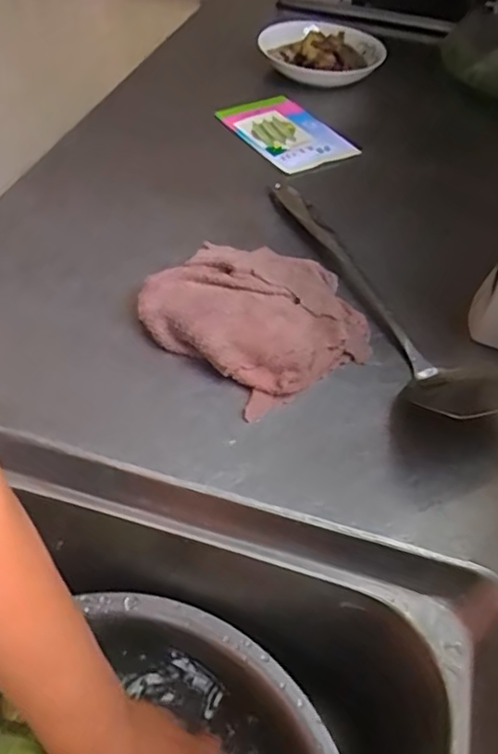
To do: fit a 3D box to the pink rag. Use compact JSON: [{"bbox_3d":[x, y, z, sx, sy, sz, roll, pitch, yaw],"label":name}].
[{"bbox_3d":[0.007,-0.054,0.483,0.152,0.037,0.156,-33,58,-27],"label":"pink rag"}]

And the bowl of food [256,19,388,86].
[{"bbox_3d":[0.090,-0.452,0.822,0.150,0.042,0.162,1,50,-2],"label":"bowl of food"}]

